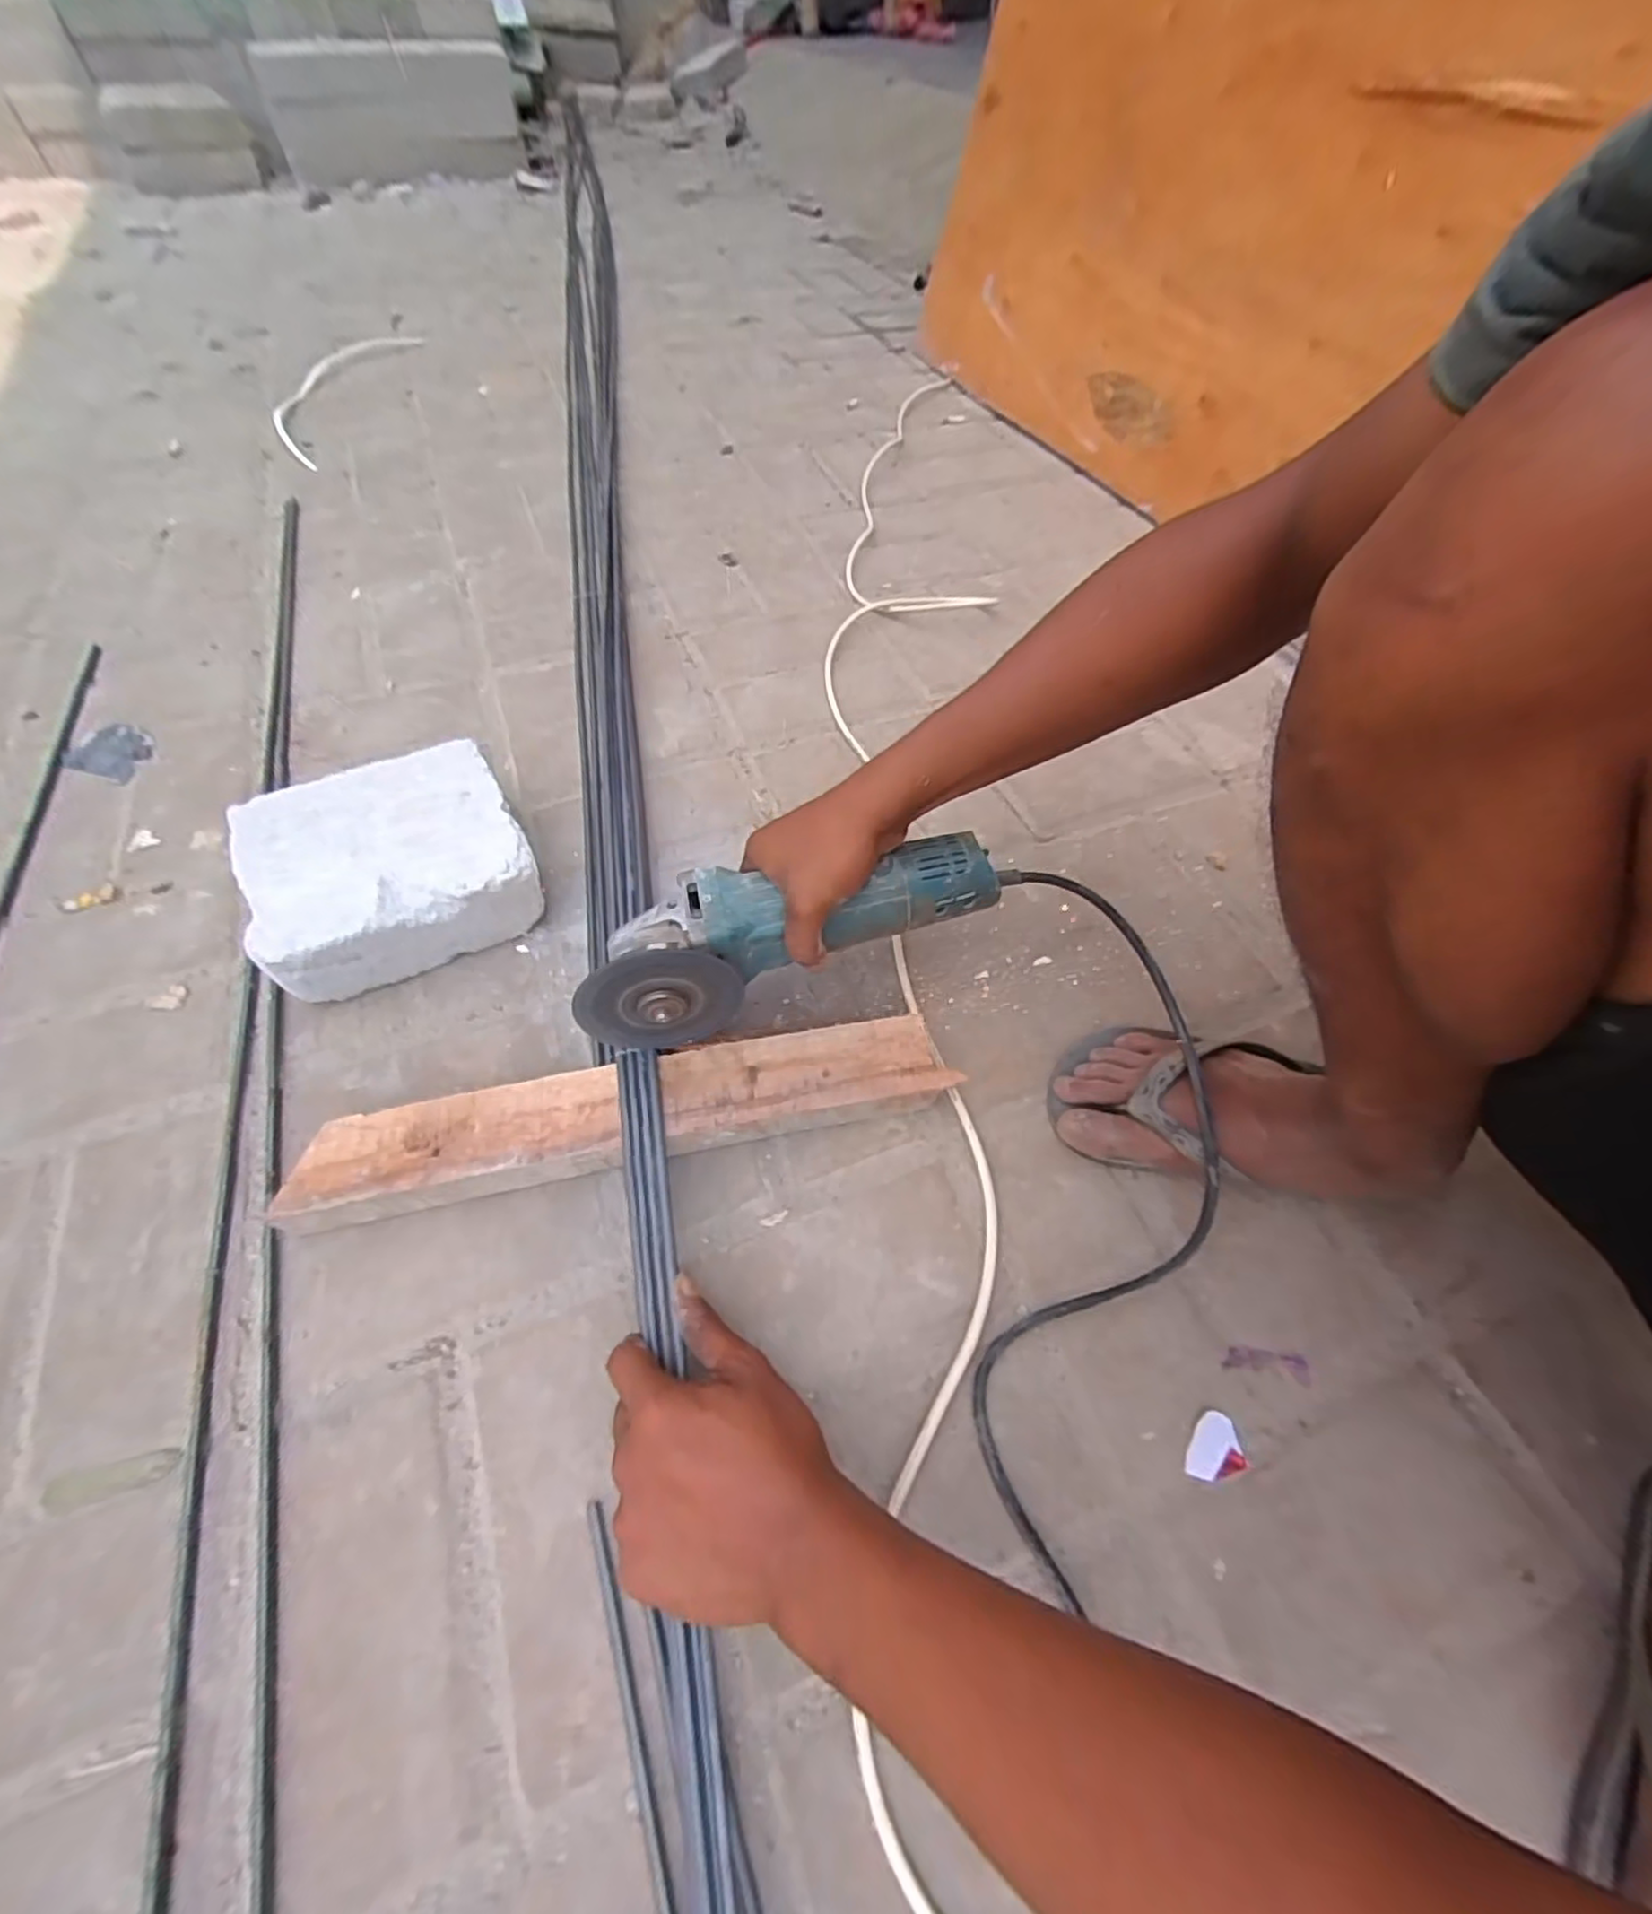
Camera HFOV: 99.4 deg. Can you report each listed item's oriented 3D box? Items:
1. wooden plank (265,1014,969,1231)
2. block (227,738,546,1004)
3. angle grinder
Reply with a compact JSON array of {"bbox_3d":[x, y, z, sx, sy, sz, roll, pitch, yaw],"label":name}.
[{"bbox_3d":[-0.124,0.105,0.466,0.402,0.044,0.061,-10,57,-8],"label":"wooden plank"},{"bbox_3d":[-0.334,-0.068,0.552,0.183,0.080,0.163,-24,60,-16],"label":"block"},{"bbox_3d":[-0.023,-0.020,0.460,0.272,0.087,0.075,-17,58,-8],"label":"angle grinder"}]

